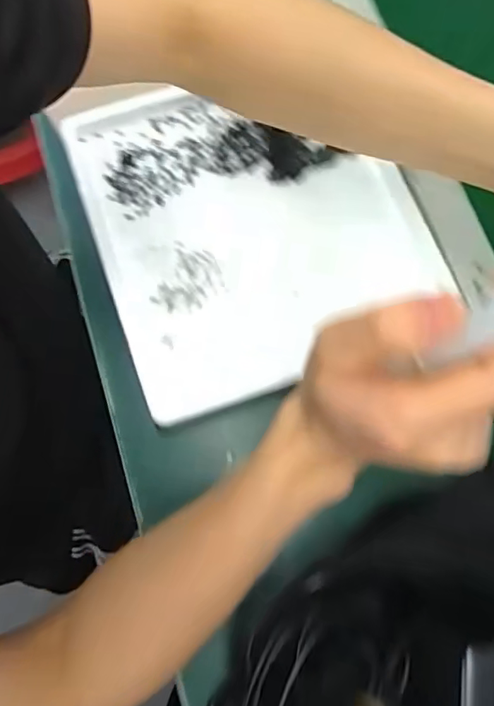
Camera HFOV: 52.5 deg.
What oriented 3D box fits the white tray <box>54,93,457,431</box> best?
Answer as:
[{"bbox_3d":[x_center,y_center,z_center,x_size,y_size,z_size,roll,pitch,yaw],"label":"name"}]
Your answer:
[{"bbox_3d":[0.006,-0.107,0.403,0.246,0.020,0.265,-20,74,-5],"label":"white tray"}]

